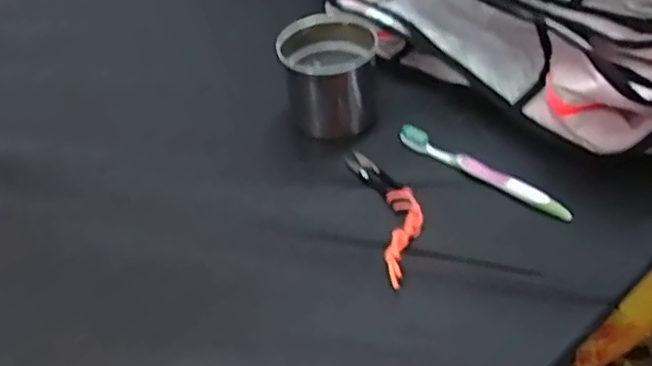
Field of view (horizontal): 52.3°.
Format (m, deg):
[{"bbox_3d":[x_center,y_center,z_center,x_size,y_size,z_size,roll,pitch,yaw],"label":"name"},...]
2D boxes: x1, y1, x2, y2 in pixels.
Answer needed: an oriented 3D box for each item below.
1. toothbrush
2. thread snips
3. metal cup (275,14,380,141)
[{"bbox_3d":[0.150,-0.015,0.646,0.189,0.017,0.013,29,53,32],"label":"toothbrush"},{"bbox_3d":[0.061,0.023,0.621,0.047,0.017,0.178,-11,43,-5],"label":"thread snips"},{"bbox_3d":[0.004,-0.119,0.723,0.098,0.097,0.097,-3,43,3],"label":"metal cup"}]

